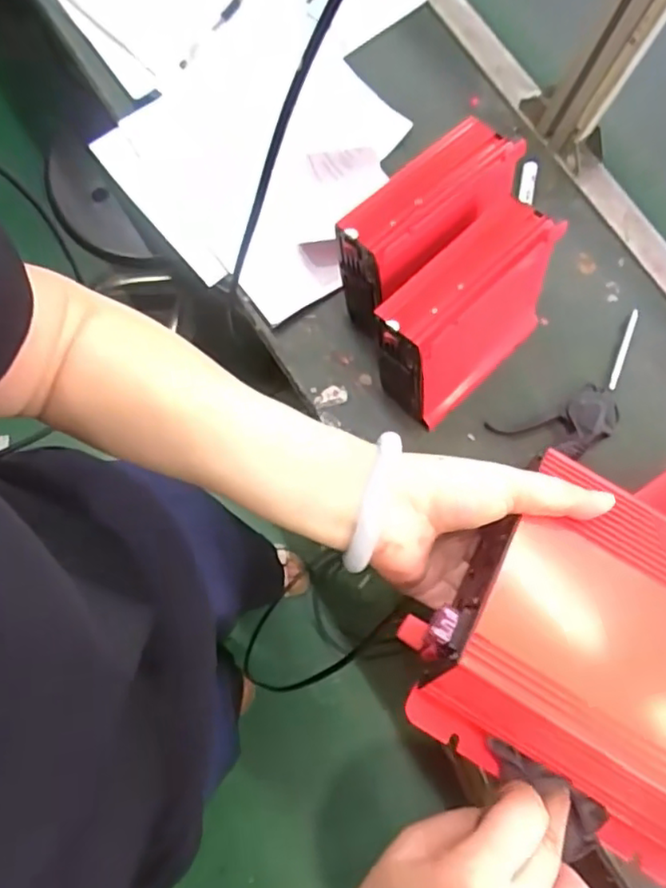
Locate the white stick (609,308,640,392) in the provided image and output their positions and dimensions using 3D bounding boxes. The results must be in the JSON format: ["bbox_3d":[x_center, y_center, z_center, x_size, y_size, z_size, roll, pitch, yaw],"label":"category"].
[{"bbox_3d":[0.308,-0.100,0.677,0.008,0.007,0.098,23,78,4],"label":"white stick"}]

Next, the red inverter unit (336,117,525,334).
[{"bbox_3d":[0.084,-0.201,0.630,0.180,0.148,0.080,-40,81,-9],"label":"red inverter unit"}]

